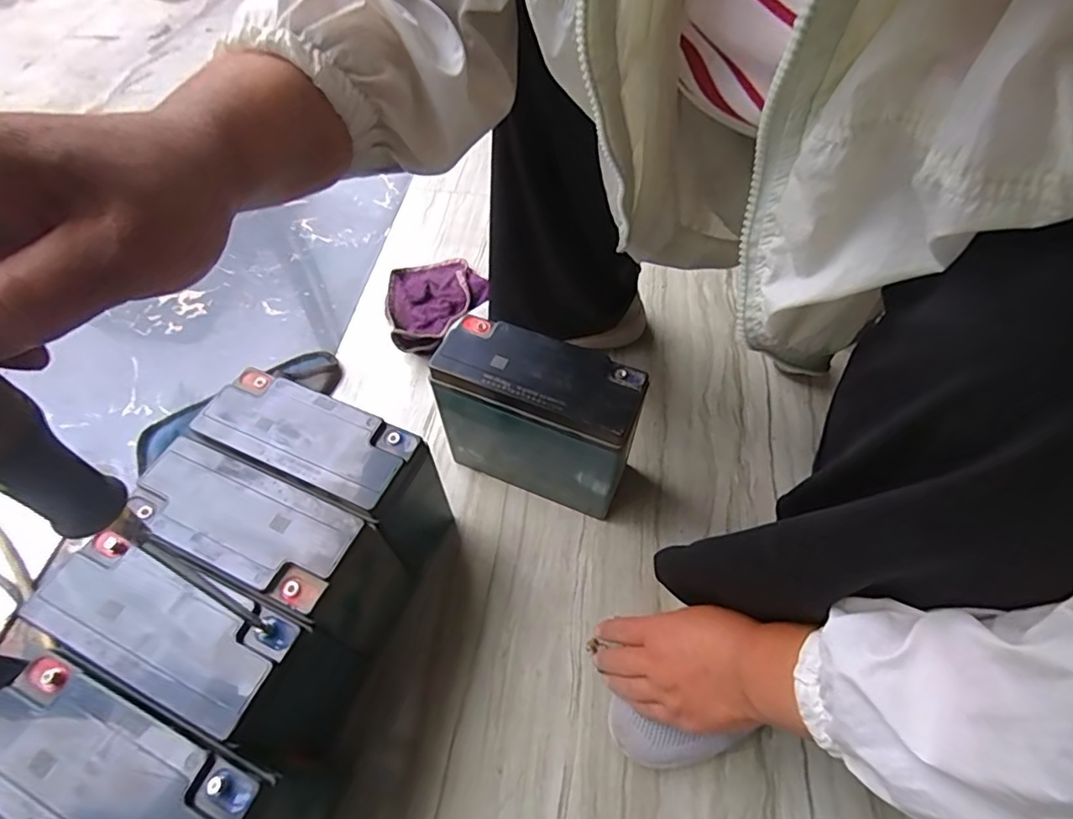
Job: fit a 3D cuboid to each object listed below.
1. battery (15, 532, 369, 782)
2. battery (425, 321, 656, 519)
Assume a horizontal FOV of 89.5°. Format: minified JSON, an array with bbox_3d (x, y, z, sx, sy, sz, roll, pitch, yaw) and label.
[{"bbox_3d":[-0.232,0.187,0.416,0.196,0.177,0.080,21,60,13],"label":"battery"},{"bbox_3d":[0.001,0.014,0.521,0.171,0.170,0.075,21,60,14],"label":"battery"}]

